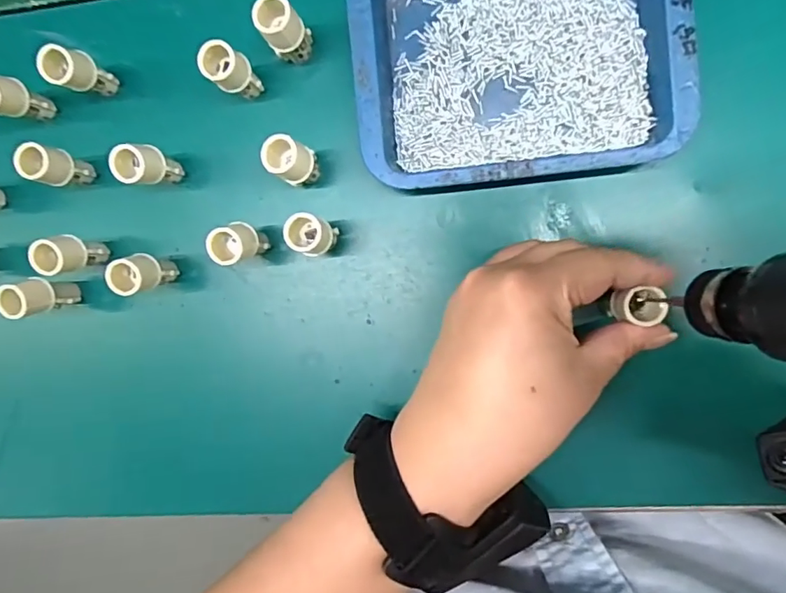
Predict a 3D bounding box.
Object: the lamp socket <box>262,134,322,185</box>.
[{"bbox_3d":[-0.051,-0.069,0.265,0.022,0.043,0.020,0,90,9],"label":"lamp socket"}]

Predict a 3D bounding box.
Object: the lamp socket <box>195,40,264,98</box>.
[{"bbox_3d":[-0.083,-0.115,0.265,0.018,0.043,0.019,0,90,9],"label":"lamp socket"}]

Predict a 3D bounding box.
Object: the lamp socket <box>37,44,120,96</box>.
[{"bbox_3d":[-0.166,-0.119,0.274,0.016,0.045,0.020,27,95,8],"label":"lamp socket"}]

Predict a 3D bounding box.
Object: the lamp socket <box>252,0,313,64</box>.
[{"bbox_3d":[-0.054,-0.134,0.263,0.020,0.046,0.021,0,90,9],"label":"lamp socket"}]

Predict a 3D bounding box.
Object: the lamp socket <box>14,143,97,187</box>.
[{"bbox_3d":[-0.182,-0.070,0.279,0.016,0.043,0.019,17,93,9],"label":"lamp socket"}]

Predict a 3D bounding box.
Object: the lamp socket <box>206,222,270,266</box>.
[{"bbox_3d":[-0.080,-0.027,0.270,0.019,0.043,0.021,2,91,9],"label":"lamp socket"}]

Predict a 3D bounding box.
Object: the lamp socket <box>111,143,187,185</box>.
[{"bbox_3d":[-0.130,-0.068,0.274,0.017,0.044,0.021,17,93,9],"label":"lamp socket"}]

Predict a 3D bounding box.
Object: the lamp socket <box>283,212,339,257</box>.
[{"bbox_3d":[-0.041,-0.031,0.266,0.020,0.044,0.019,0,90,9],"label":"lamp socket"}]

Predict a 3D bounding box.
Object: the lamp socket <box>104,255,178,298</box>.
[{"bbox_3d":[-0.134,-0.012,0.277,0.018,0.041,0.021,-3,90,9],"label":"lamp socket"}]

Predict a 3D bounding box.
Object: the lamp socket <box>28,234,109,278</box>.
[{"bbox_3d":[-0.177,-0.023,0.280,0.021,0.043,0.021,0,92,7],"label":"lamp socket"}]

